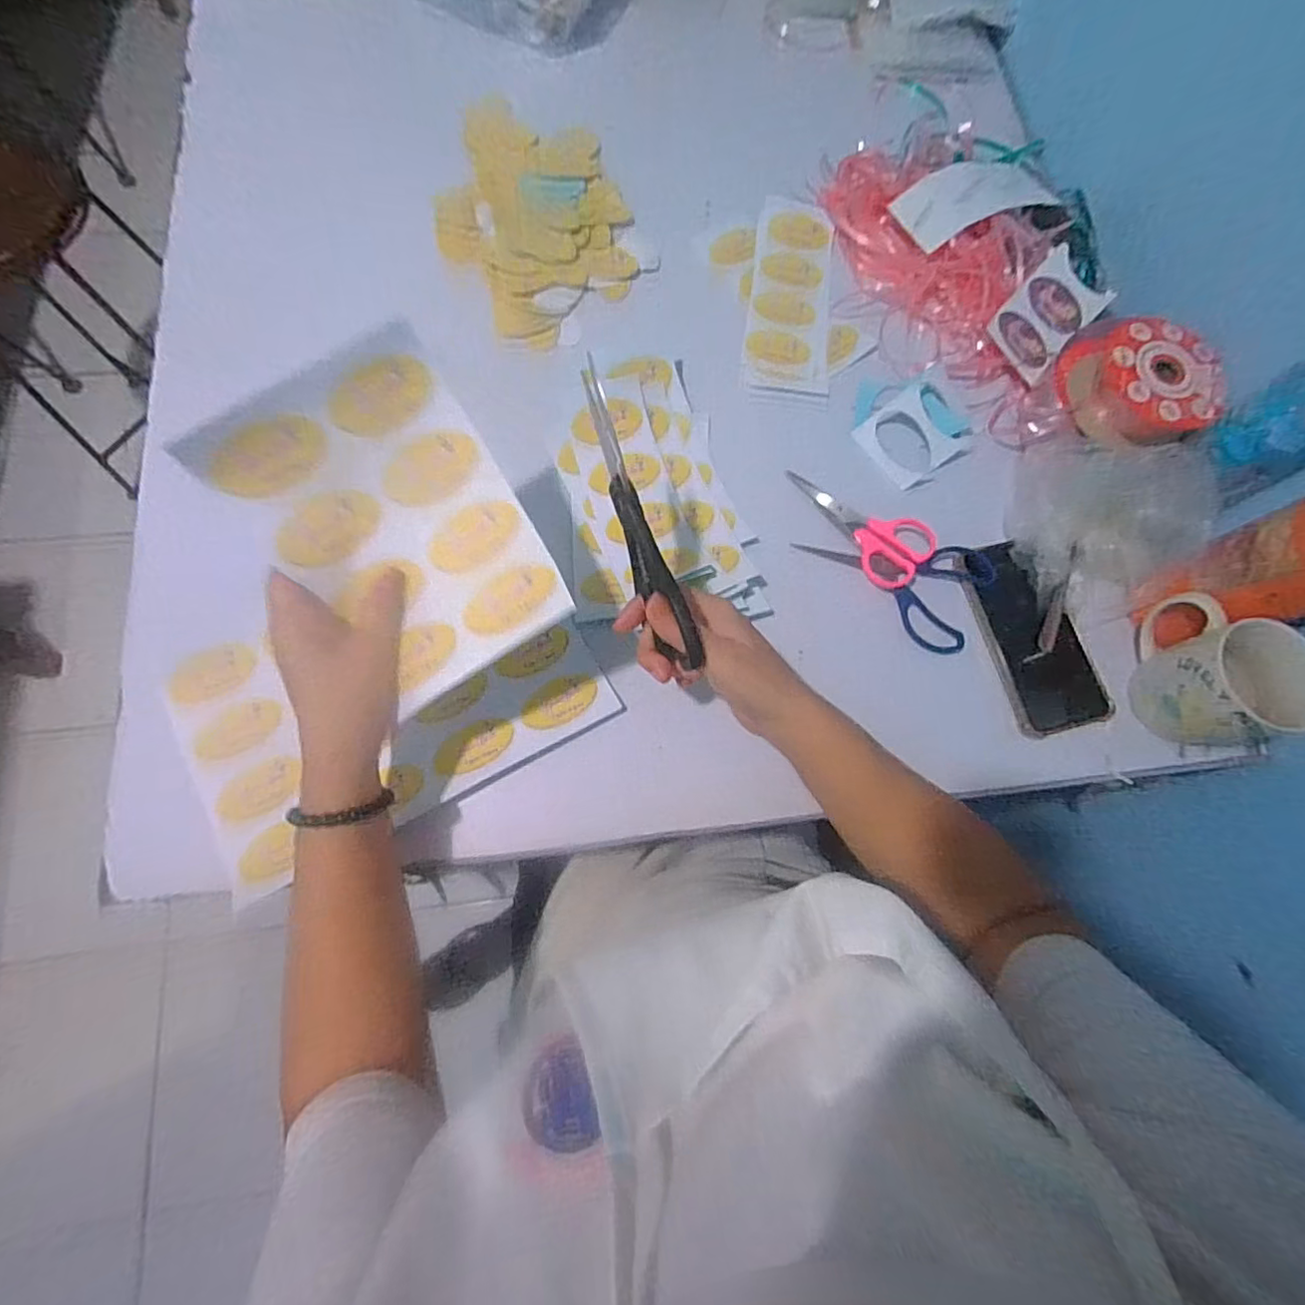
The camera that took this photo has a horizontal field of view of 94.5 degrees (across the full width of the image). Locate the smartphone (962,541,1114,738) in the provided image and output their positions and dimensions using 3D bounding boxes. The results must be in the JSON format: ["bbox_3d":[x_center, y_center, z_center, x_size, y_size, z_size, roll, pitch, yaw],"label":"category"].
[{"bbox_3d":[0.319,-0.015,0.505,0.079,0.007,0.162,-13,77,-9],"label":"smartphone"}]

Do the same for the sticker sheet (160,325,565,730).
[{"bbox_3d":[-0.154,-0.075,0.371,0.144,0.044,0.191,-34,100,-9],"label":"sticker sheet"}]

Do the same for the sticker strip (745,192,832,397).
[{"bbox_3d":[0.140,-0.362,0.604,0.078,0.004,0.238,7,74,-2],"label":"sticker strip"}]

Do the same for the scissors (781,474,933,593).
[{"bbox_3d":[0.184,-0.120,0.528,0.060,0.018,0.139,-36,81,-13],"label":"scissors"}]

